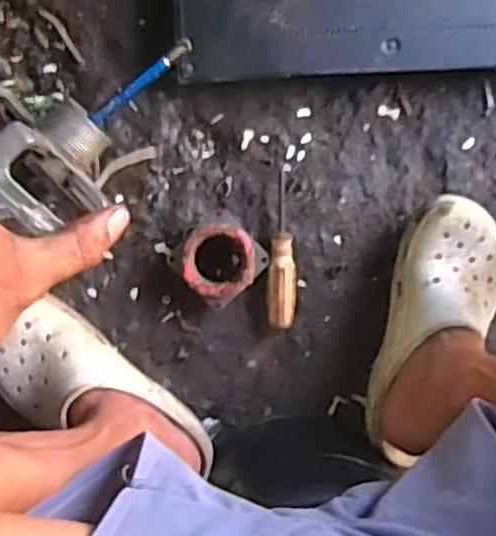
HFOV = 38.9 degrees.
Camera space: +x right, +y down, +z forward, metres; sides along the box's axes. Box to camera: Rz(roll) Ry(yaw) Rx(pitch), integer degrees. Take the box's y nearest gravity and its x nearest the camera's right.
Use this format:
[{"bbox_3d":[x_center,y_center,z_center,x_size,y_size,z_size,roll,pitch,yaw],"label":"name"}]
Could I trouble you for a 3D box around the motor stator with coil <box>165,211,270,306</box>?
[{"bbox_3d":[-0.029,-0.008,0.695,0.076,0.046,0.072,-43,96,3],"label":"motor stator with coil"}]

